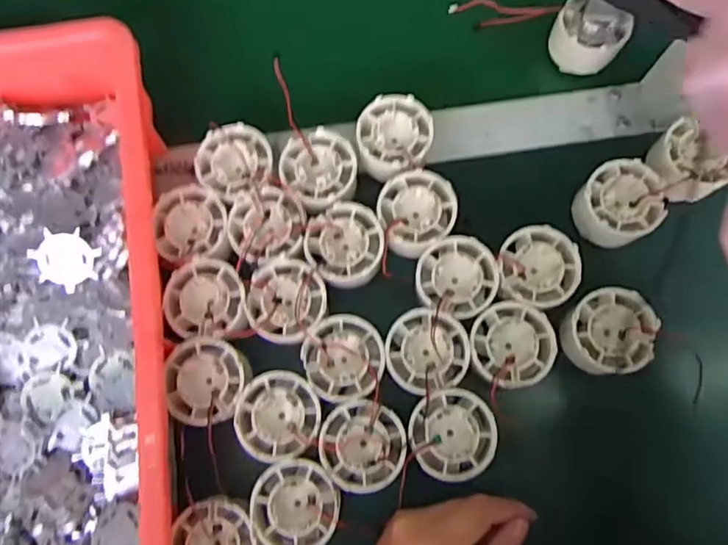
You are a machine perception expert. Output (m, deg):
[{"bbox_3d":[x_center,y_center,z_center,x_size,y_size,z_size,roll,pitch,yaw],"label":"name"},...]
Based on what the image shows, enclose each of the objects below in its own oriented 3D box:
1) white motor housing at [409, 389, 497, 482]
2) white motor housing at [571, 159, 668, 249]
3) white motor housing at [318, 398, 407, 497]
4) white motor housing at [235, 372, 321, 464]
[{"bbox_3d":[0.054,0.099,0.348,0.050,0.023,0.051,0,76,2],"label":"white motor housing"},{"bbox_3d":[0.171,-0.044,0.382,0.051,0.035,0.051,0,76,2],"label":"white motor housing"},{"bbox_3d":[0.000,0.107,0.347,0.050,0.018,0.052,-2,76,1],"label":"white motor housing"},{"bbox_3d":[-0.053,0.090,0.353,0.051,0.019,0.052,-8,76,0],"label":"white motor housing"}]

